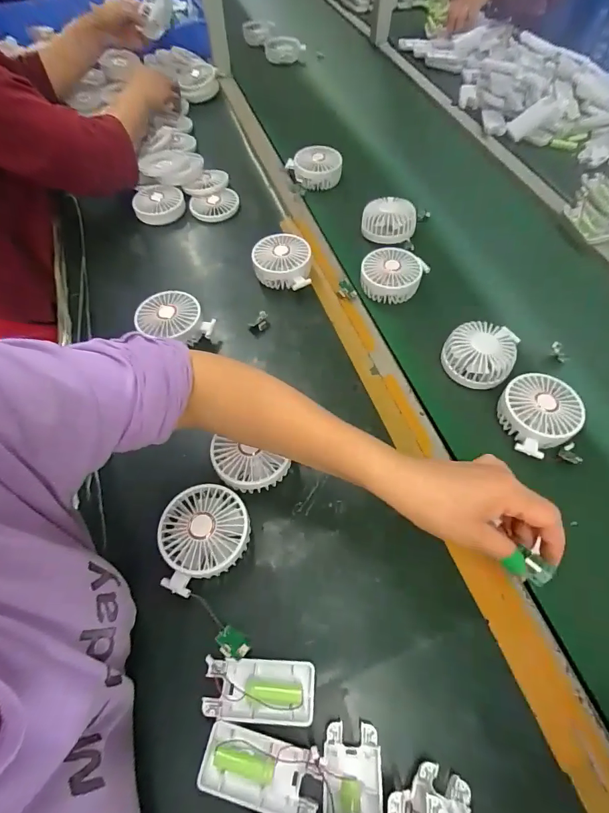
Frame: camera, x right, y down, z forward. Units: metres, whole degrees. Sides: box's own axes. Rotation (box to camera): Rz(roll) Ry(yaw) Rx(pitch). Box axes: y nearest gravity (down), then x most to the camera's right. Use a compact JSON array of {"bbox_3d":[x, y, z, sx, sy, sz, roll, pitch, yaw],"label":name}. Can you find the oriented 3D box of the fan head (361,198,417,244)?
[{"bbox_3d":[0.141,-0.314,0.695,0.089,0.042,0.075,14,59,8],"label":"fan head"}]

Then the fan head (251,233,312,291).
[{"bbox_3d":[-0.035,-0.217,0.632,0.088,0.044,0.092,1,58,0],"label":"fan head"}]

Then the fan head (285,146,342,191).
[{"bbox_3d":[0.022,-0.448,0.779,0.090,0.044,0.074,-18,60,-12],"label":"fan head"}]

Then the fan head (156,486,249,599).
[{"bbox_3d":[-0.106,0.131,0.426,0.098,0.038,0.089,-25,62,-16],"label":"fan head"}]

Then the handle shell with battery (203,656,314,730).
[{"bbox_3d":[-0.040,0.250,0.366,0.095,0.014,0.045,1,59,3],"label":"handle shell with battery"}]

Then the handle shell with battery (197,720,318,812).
[{"bbox_3d":[-0.036,0.294,0.334,0.093,0.013,0.046,10,60,8],"label":"handle shell with battery"}]

